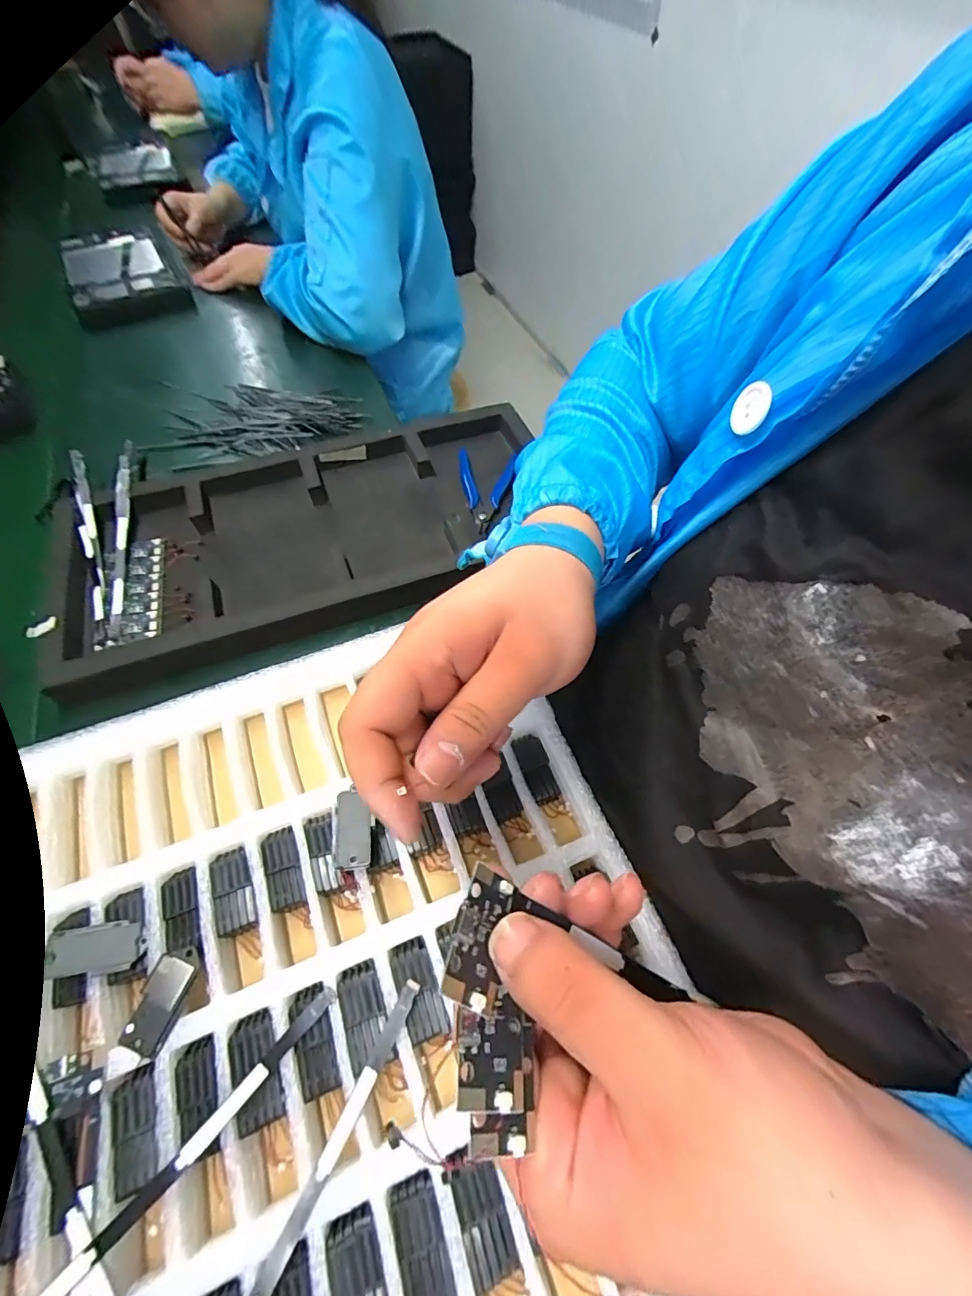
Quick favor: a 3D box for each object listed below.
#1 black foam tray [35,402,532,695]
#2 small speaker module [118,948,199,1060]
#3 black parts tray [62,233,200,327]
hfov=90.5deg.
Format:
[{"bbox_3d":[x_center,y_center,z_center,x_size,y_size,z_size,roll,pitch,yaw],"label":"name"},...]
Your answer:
[{"bbox_3d":[-0.158,-0.119,0.466,0.466,0.031,0.214,-19,60,-12],"label":"black foam tray"},{"bbox_3d":[-0.149,0.161,0.222,0.019,0.007,0.040,18,60,11],"label":"small speaker module"},{"bbox_3d":[-0.529,-0.553,0.710,0.151,0.046,0.202,-23,61,-14],"label":"black parts tray"}]

